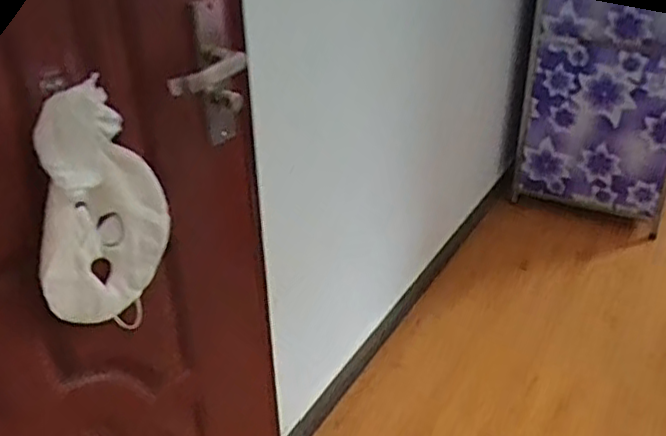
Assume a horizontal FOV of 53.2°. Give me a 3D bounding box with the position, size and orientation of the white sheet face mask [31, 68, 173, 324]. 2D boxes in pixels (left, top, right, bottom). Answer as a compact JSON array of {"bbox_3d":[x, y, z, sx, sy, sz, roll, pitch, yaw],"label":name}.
[{"bbox_3d":[-0.264,-0.009,0.786,0.030,0.291,0.179,19,18,27],"label":"white sheet face mask"}]

